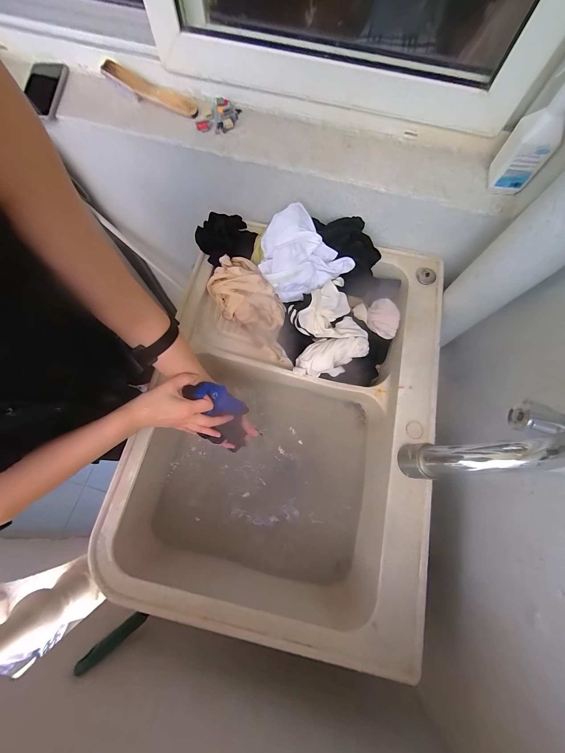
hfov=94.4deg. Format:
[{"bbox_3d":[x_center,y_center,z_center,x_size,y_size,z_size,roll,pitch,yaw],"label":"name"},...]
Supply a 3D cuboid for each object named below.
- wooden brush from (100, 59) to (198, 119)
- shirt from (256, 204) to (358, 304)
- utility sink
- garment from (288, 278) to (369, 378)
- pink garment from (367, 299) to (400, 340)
[{"bbox_3d":[-0.283,-0.611,0.558,0.195,0.047,0.040,17,74,4],"label":"wooden brush"},{"bbox_3d":[0.037,-0.257,0.590,0.185,0.119,0.149,36,76,9],"label":"shirt"},{"bbox_3d":[0.013,0.092,0.652,0.581,0.258,0.788,13,74,3],"label":"utility sink"},{"bbox_3d":[0.100,-0.101,0.598,0.174,0.117,0.168,0,73,-1],"label":"garment"},{"bbox_3d":[0.243,-0.141,0.634,0.067,0.042,0.083,15,74,3],"label":"pink garment"}]

